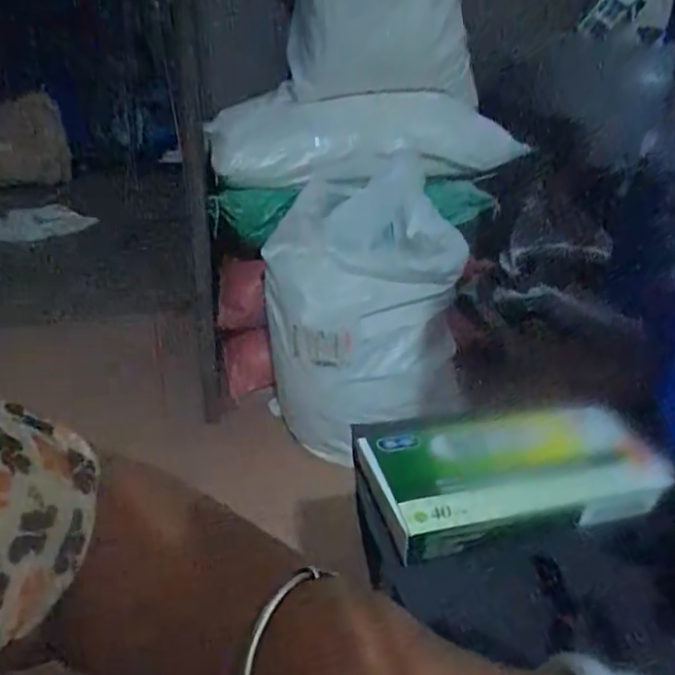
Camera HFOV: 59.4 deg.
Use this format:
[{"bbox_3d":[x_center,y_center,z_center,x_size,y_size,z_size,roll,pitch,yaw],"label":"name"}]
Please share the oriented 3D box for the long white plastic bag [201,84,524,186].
[{"bbox_3d":[0.084,-0.435,1.271,0.709,0.155,0.205,-6,32,-13],"label":"long white plastic bag"}]

